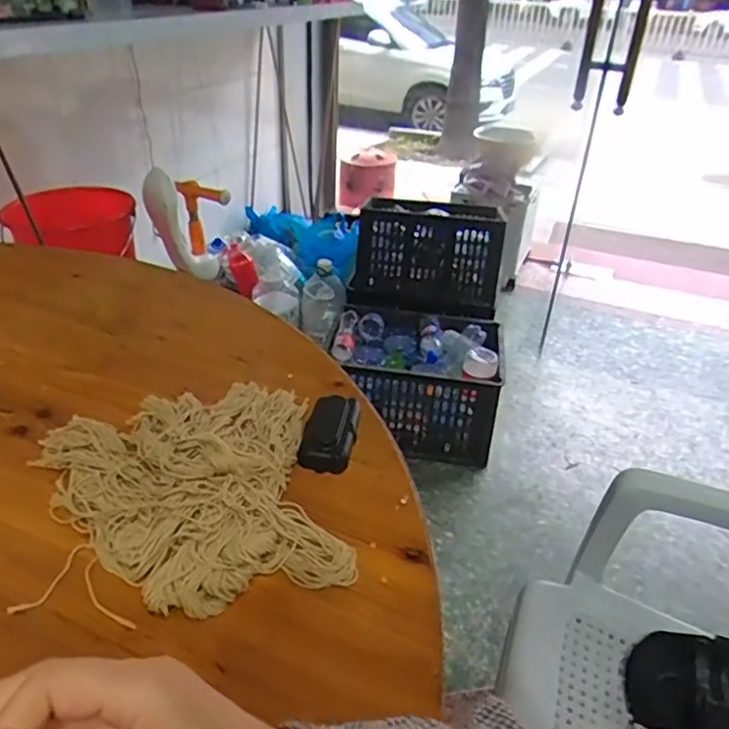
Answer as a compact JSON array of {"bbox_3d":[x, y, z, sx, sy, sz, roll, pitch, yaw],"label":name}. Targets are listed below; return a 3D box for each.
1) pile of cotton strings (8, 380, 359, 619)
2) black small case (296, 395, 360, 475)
[{"bbox_3d":[-0.164,0.091,0.573,0.254,0.065,0.280,-7,35,-17],"label":"pile of cotton strings"},{"bbox_3d":[-0.036,0.066,0.655,0.053,0.023,0.107,7,33,4],"label":"black small case"}]

